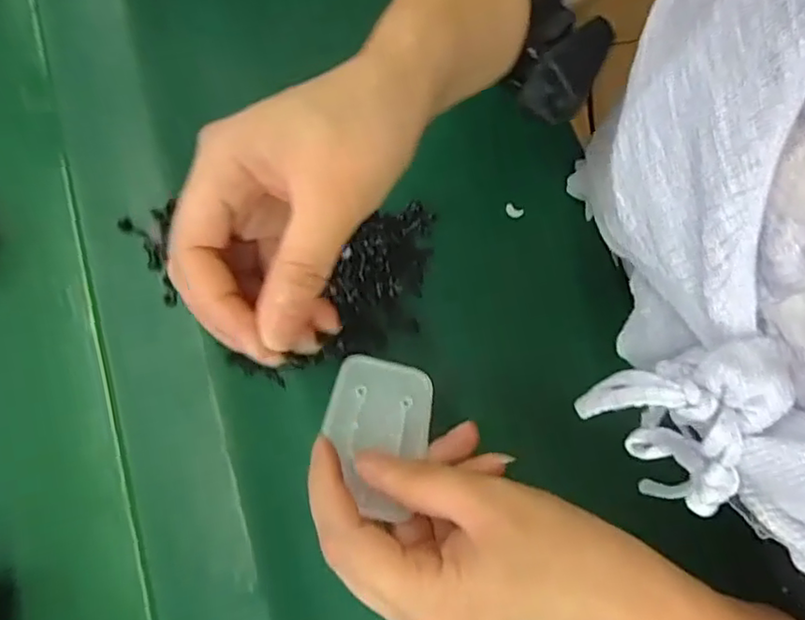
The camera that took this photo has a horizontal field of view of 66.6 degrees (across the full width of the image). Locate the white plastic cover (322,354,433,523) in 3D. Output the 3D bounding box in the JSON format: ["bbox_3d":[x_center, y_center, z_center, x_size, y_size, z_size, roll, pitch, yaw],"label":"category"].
[{"bbox_3d":[-0.011,0.051,0.263,0.044,0.004,0.067,16,55,-1],"label":"white plastic cover"}]

